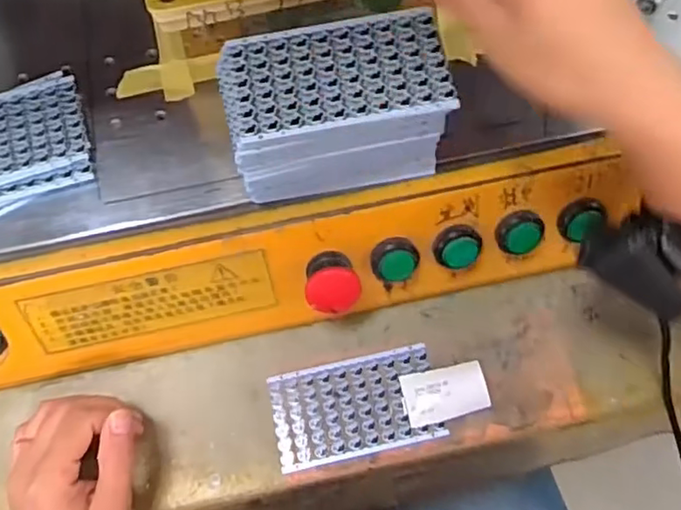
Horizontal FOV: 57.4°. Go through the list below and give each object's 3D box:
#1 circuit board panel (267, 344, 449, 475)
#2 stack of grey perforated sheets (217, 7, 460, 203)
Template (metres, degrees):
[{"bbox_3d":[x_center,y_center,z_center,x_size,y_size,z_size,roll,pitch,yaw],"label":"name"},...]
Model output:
[{"bbox_3d":[0.010,0.106,0.431,0.112,0.005,0.066,-11,71,-4],"label":"circuit board panel"},{"bbox_3d":[-0.004,-0.083,0.365,0.121,0.077,0.068,-12,71,-4],"label":"stack of grey perforated sheets"}]

